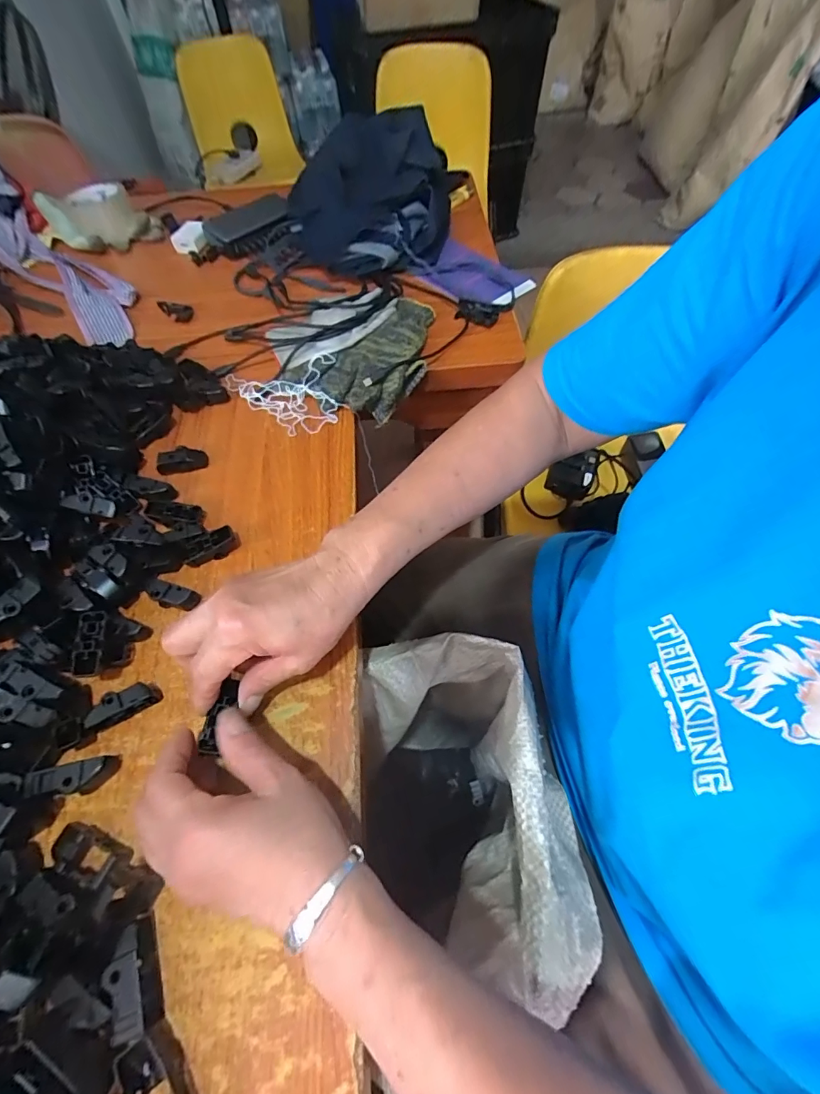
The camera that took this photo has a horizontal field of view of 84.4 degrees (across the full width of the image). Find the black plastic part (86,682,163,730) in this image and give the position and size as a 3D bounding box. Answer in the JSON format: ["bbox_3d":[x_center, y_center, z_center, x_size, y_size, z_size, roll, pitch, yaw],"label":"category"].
[{"bbox_3d":[-0.206,0.114,0.326,0.045,0.018,0.021,-29,63,-14],"label":"black plastic part"}]

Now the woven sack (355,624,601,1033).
[{"bbox_3d":[0.037,0.288,0.517,0.153,0.495,0.242,-2,60,1],"label":"woven sack"}]

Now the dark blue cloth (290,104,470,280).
[{"bbox_3d":[-0.056,-0.516,0.642,0.227,0.077,0.329,8,60,7],"label":"dark blue cloth"}]

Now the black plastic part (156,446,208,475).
[{"bbox_3d":[-0.223,-0.085,0.441,0.046,0.016,0.020,-15,60,-7],"label":"black plastic part"}]

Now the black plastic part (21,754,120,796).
[{"bbox_3d":[-0.225,0.154,0.301,0.052,0.016,0.019,-4,59,-21],"label":"black plastic part"}]

